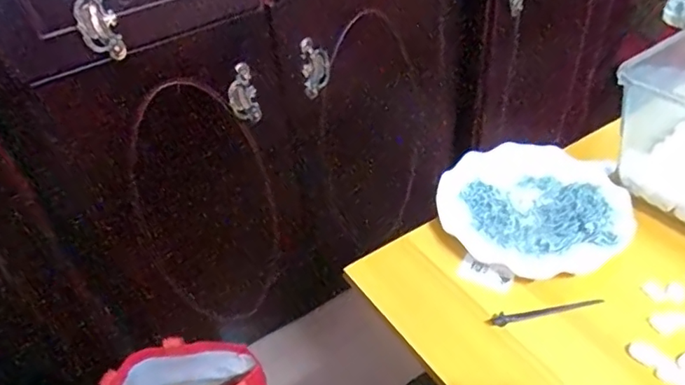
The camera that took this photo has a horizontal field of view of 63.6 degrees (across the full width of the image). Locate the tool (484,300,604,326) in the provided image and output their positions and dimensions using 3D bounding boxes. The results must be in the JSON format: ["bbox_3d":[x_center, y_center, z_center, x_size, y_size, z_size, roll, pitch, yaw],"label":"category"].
[{"bbox_3d":[0.178,0.105,0.487,0.103,0.006,0.011,-10,42,-6],"label":"tool"}]

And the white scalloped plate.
[{"bbox_3d":[0.196,0.011,0.572,0.179,0.022,0.174,-3,41,2],"label":"white scalloped plate"}]

